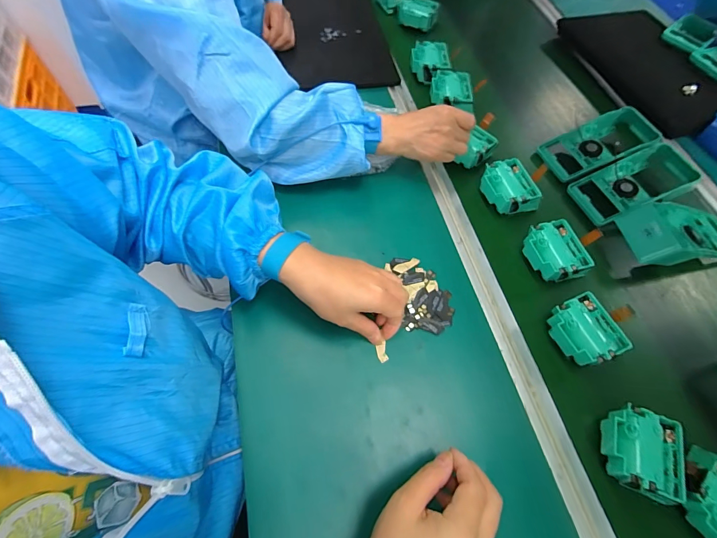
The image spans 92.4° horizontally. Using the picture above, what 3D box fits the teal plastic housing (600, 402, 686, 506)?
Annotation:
[{"bbox_3d":[0.284,0.184,0.349,0.066,0.036,0.074,22,63,13],"label":"teal plastic housing"}]

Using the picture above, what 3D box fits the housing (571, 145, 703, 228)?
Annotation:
[{"bbox_3d":[0.429,-0.130,0.534,0.193,0.043,0.087,-20,62,-11],"label":"housing"}]

